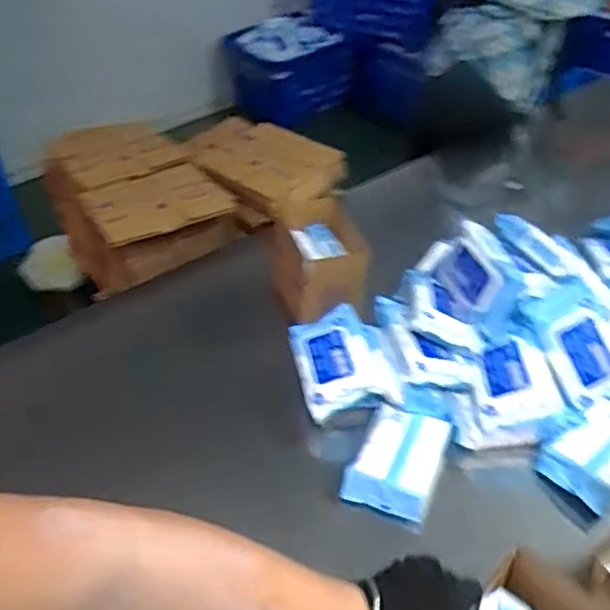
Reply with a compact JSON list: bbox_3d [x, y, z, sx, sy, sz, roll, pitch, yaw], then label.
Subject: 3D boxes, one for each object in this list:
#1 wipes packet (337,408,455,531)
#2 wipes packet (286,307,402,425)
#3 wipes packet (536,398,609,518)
[{"bbox_3d":[0.127,0.205,0.867,0.115,0.056,0.151,15,45,19],"label":"wipes packet"},{"bbox_3d":[0.052,0.084,0.961,0.131,0.052,0.192,-11,43,-8],"label":"wipes packet"},{"bbox_3d":[0.398,0.202,0.863,0.151,0.043,0.106,-31,49,-27],"label":"wipes packet"}]

